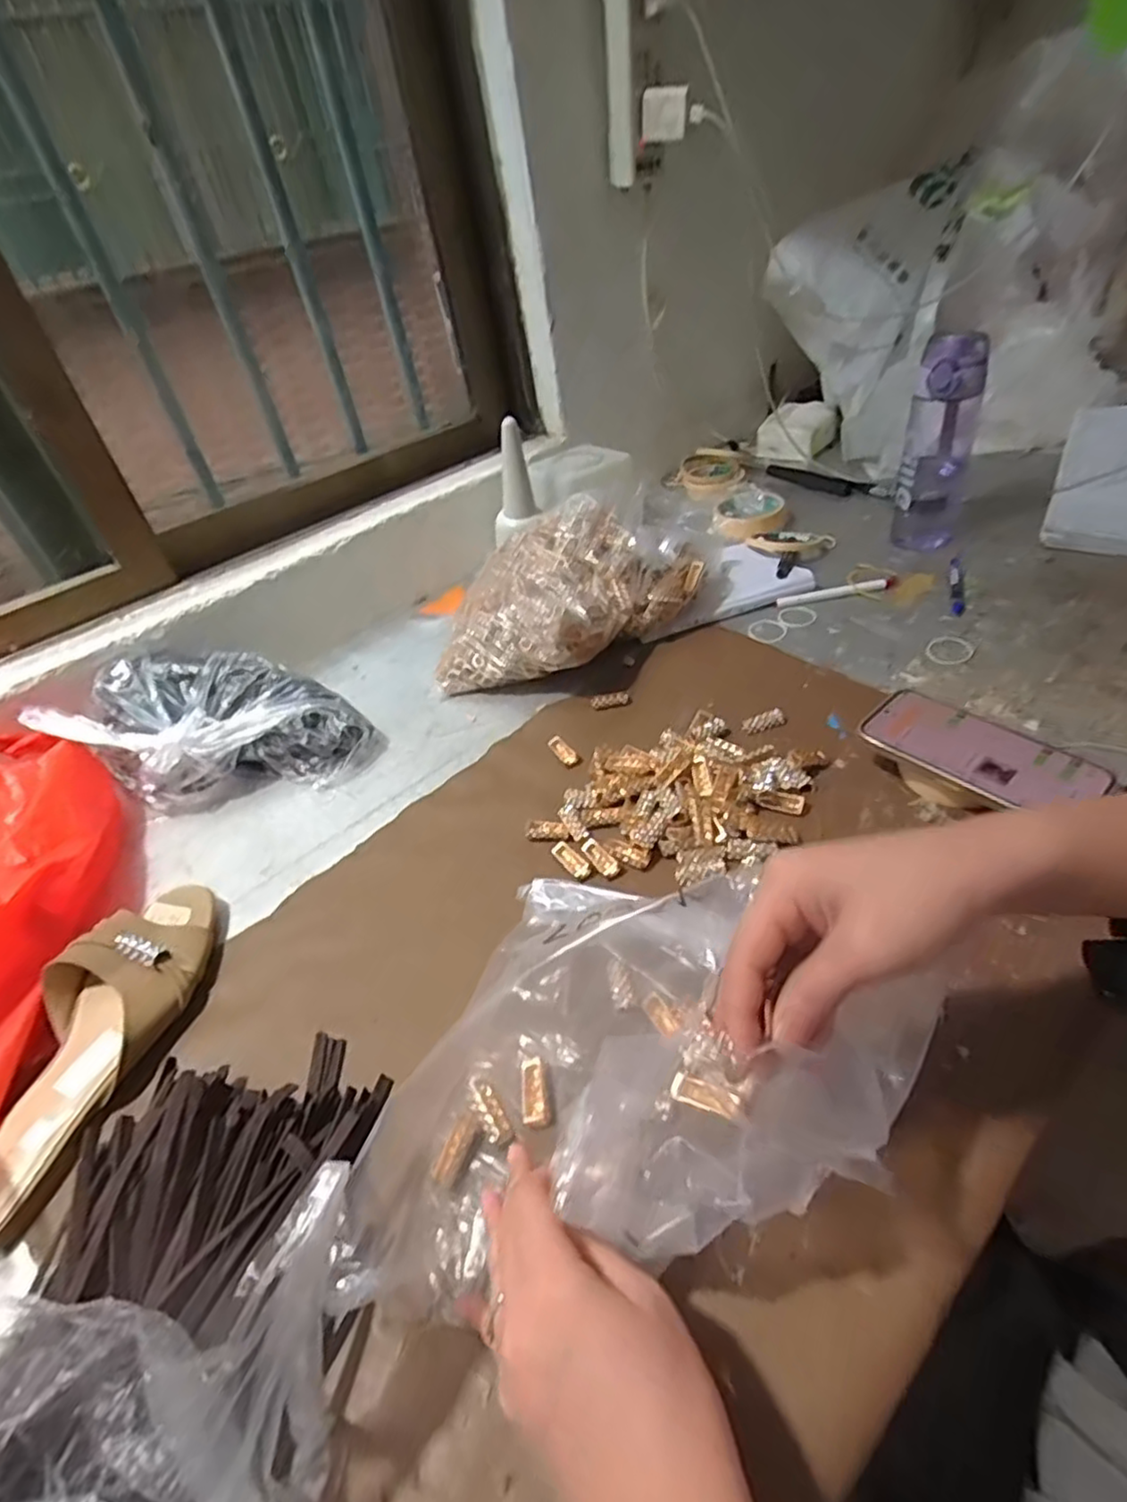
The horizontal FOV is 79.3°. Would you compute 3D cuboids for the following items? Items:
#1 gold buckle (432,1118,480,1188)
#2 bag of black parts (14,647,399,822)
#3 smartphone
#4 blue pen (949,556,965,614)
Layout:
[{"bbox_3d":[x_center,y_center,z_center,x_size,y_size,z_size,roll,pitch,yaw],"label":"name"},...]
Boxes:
[{"bbox_3d":[-0.059,0.219,0.373,0.014,0.005,0.032,13,46,27],"label":"gold buckle"},{"bbox_3d":[-0.335,-0.022,0.657,0.269,0.084,0.167,10,44,23],"label":"bag of black parts"},{"bbox_3d":[0.303,-0.002,0.500,0.072,0.013,0.148,-34,45,-25],"label":"smartphone"},{"bbox_3d":[0.424,-0.180,0.733,0.012,0.014,0.101,9,44,18],"label":"blue pen"}]

